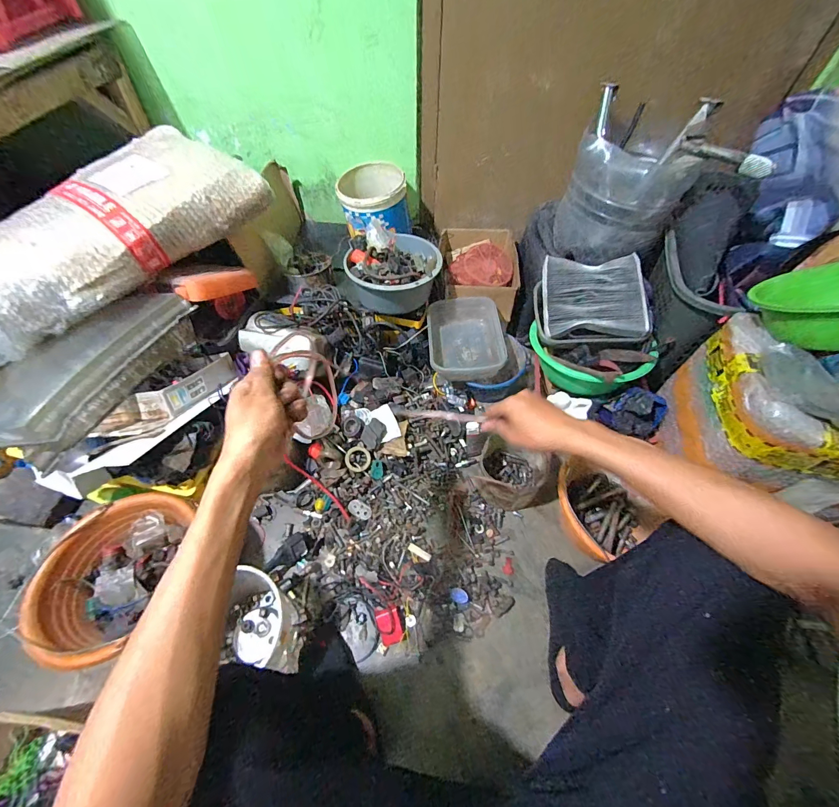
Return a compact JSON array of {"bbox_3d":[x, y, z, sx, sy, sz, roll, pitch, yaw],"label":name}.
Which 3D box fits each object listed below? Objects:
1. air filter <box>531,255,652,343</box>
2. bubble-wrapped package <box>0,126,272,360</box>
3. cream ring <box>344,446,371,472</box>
[{"bbox_3d":[0.388,-0.237,0.834,0.233,0.050,0.203,0,76,8],"label":"air filter"},{"bbox_3d":[-0.630,-0.303,0.682,0.269,0.127,0.661,31,61,19],"label":"bubble-wrapped package"},{"bbox_3d":[-0.138,0.124,0.818,0.056,0.005,0.057,2,83,-14],"label":"cream ring"}]

